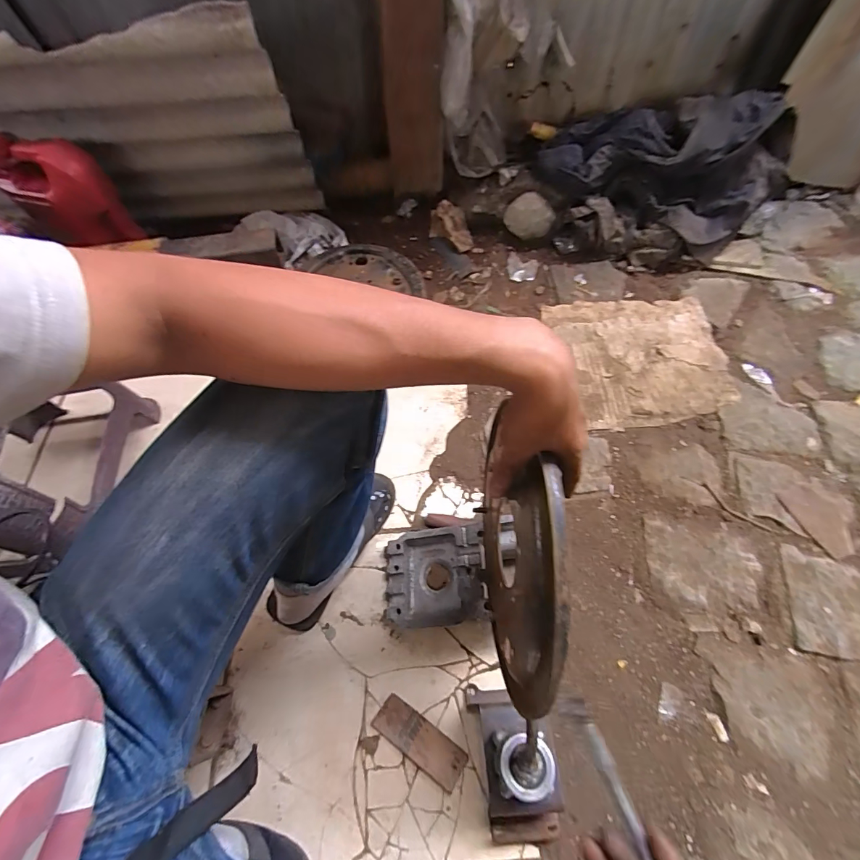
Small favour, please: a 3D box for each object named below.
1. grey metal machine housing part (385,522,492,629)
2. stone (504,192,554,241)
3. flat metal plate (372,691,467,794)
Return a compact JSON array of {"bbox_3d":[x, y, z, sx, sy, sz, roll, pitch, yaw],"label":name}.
[{"bbox_3d":[0.010,0.222,0.618,0.164,0.044,0.137,-13,60,18],"label":"grey metal machine housing part"},{"bbox_3d":[0.225,-0.477,0.933,0.108,0.093,0.057,6,62,5],"label":"stone"},{"bbox_3d":[-0.015,0.412,0.540,0.126,0.005,0.048,30,68,18],"label":"flat metal plate"}]

